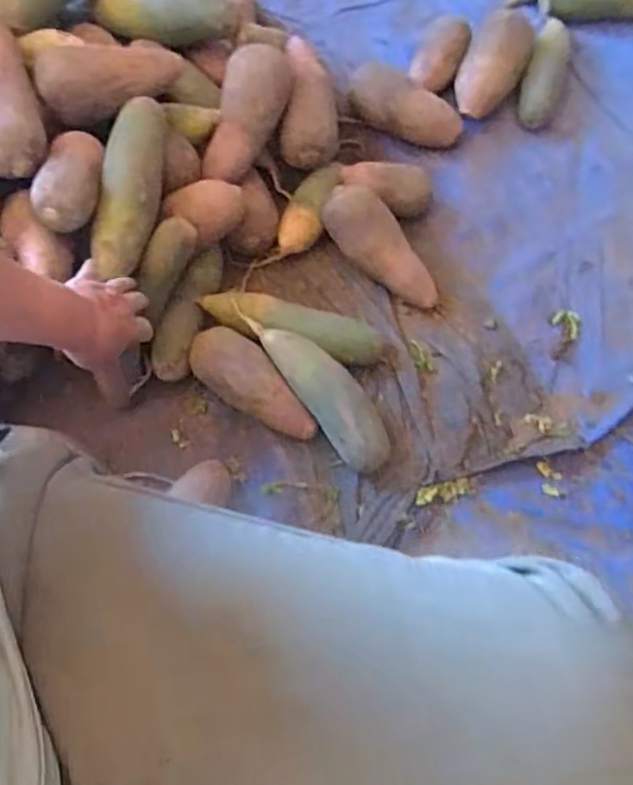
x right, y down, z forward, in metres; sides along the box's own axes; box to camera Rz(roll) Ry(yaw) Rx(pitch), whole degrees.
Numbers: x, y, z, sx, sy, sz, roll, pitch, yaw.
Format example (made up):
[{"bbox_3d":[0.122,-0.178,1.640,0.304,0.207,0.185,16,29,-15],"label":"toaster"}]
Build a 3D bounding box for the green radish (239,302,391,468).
[{"bbox_3d":[0.002,-0.014,0.719,0.061,0.063,0.231,-34,72,-10],"label":"green radish"}]

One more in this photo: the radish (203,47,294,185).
[{"bbox_3d":[-0.087,-0.334,0.769,0.077,0.062,0.166,26,97,11],"label":"radish"}]

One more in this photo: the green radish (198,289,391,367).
[{"bbox_3d":[-0.028,-0.076,0.750,0.210,0.044,0.053,15,73,8],"label":"green radish"}]

